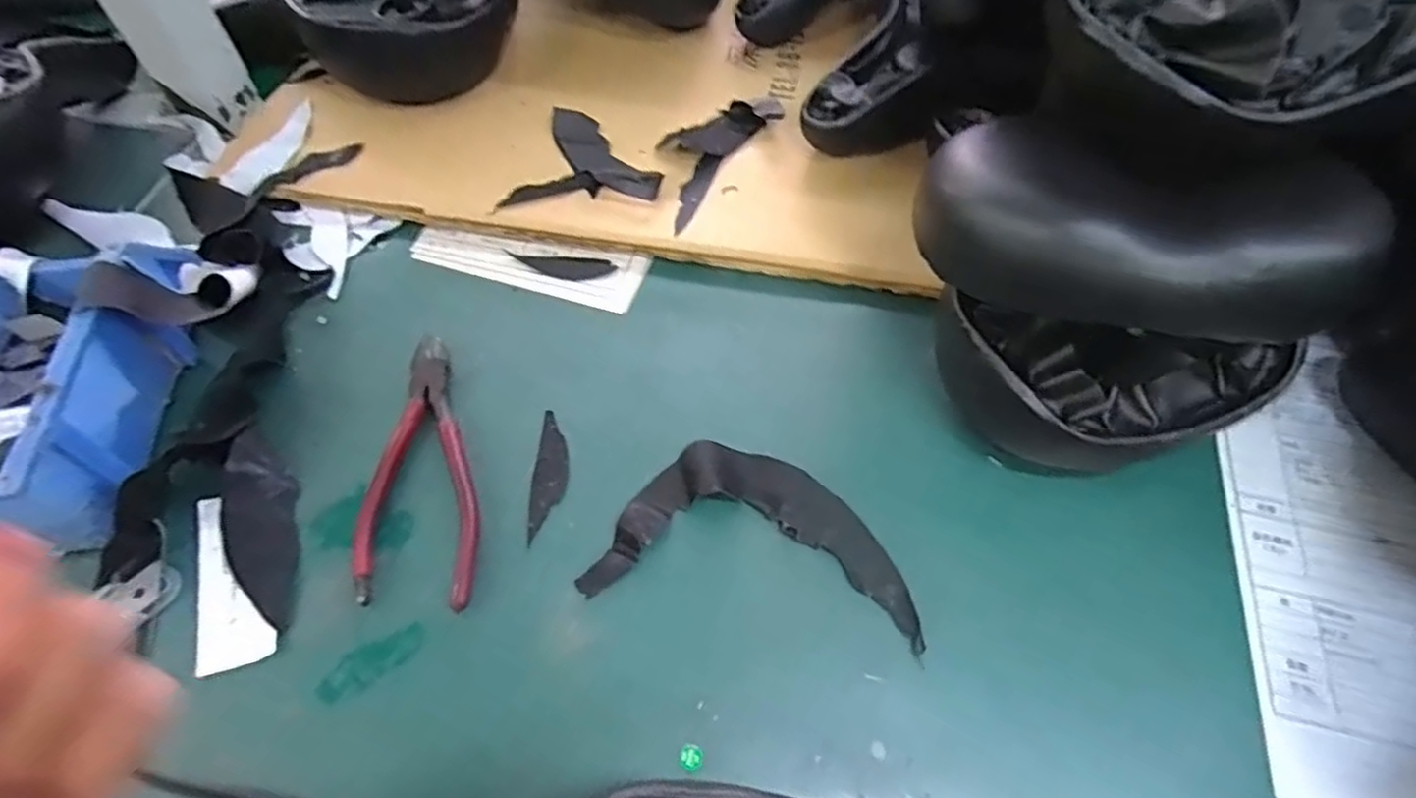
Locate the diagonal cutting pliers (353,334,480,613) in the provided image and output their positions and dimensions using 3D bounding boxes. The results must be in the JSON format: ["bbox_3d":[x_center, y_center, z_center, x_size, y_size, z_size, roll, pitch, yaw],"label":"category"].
[{"bbox_3d":[-0.146,0.033,0.369,0.058,0.010,0.151,-4,58,-2],"label":"diagonal cutting pliers"}]

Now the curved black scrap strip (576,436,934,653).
[{"bbox_3d":[0.029,0.068,0.355,0.157,0.016,0.090,13,59,8],"label":"curved black scrap strip"}]

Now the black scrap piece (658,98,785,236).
[{"bbox_3d":[-0.006,-0.170,0.495,0.057,0.016,0.136,28,62,16],"label":"black scrap piece"}]

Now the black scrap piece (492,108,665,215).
[{"bbox_3d":[-0.087,-0.170,0.488,0.103,0.017,0.090,-3,58,-2],"label":"black scrap piece"}]

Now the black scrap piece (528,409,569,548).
[{"bbox_3d":[-0.084,0.040,0.379,0.018,0.004,0.074,3,58,2],"label":"black scrap piece"}]

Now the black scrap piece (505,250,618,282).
[{"bbox_3d":[-0.093,-0.083,0.453,0.067,0.004,0.018,4,58,2],"label":"black scrap piece"}]

